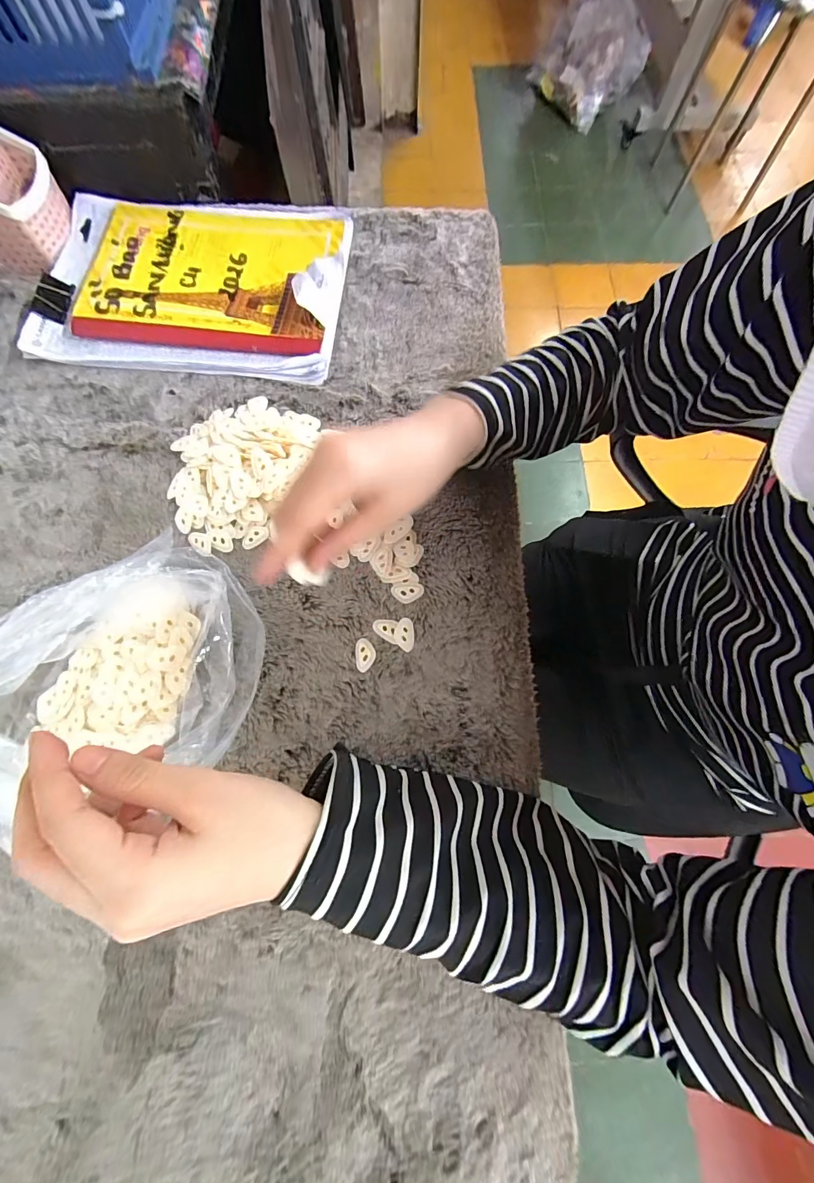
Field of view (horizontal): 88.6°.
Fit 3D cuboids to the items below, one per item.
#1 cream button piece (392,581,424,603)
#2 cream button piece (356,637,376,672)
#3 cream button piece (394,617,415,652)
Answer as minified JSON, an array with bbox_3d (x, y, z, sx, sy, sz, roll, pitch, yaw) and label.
[{"bbox_3d":[0.000,0.000,0.339,0.026,0.004,0.017,-3,74,-2],"label":"cream button piece"},{"bbox_3d":[-0.032,0.049,0.324,0.016,0.005,0.025,-5,74,-2],"label":"cream button piece"},{"bbox_3d":[-0.002,0.034,0.330,0.015,0.004,0.026,-3,74,-2],"label":"cream button piece"}]

